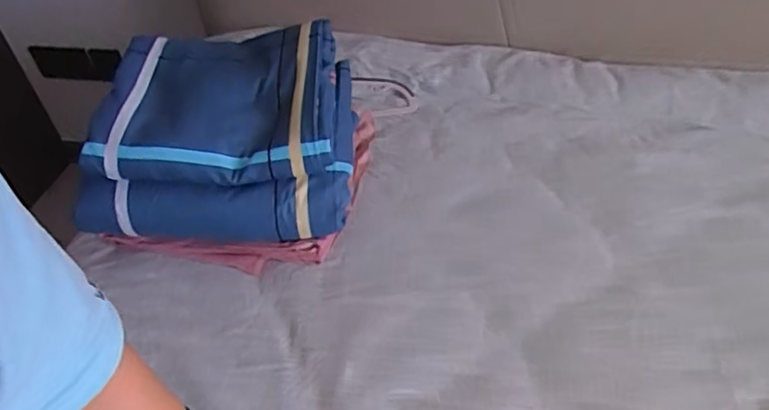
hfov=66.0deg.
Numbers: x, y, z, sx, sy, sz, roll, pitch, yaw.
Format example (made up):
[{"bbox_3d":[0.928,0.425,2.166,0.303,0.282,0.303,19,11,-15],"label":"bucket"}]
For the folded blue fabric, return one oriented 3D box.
[{"bbox_3d":[-0.207,-0.108,0.800,0.318,0.139,0.290,-2,44,5],"label":"folded blue fabric"}]

